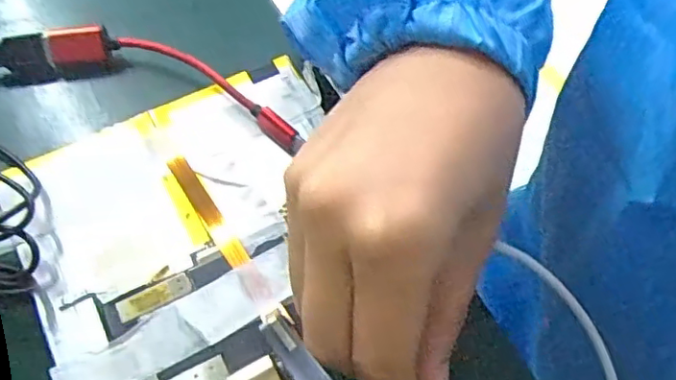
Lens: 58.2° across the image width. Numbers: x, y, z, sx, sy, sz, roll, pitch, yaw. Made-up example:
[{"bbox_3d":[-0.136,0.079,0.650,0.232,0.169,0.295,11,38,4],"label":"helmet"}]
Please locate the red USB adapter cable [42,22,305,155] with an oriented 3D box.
[{"bbox_3d":[-0.067,-0.047,0.255,0.118,0.009,0.025,21,64,9],"label":"red USB adapter cable"}]

